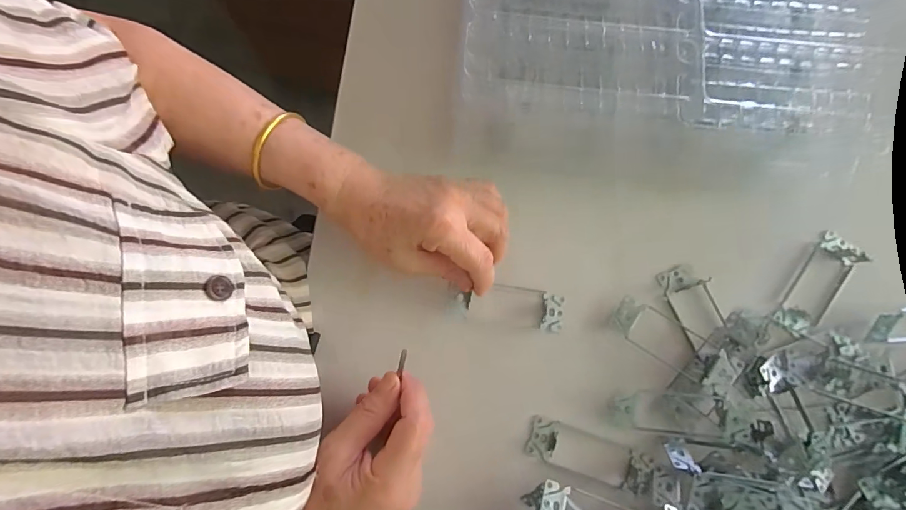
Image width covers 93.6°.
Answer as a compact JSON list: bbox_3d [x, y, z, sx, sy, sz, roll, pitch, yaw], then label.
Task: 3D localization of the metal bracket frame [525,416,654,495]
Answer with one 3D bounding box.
[{"bbox_3d":[0.117,0.170,0.358,0.106,0.017,0.036,18,81,3],"label":"metal bracket frame"}]

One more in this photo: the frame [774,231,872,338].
[{"bbox_3d":[0.331,0.028,0.383,0.041,0.015,0.101,40,82,7],"label":"frame"}]

